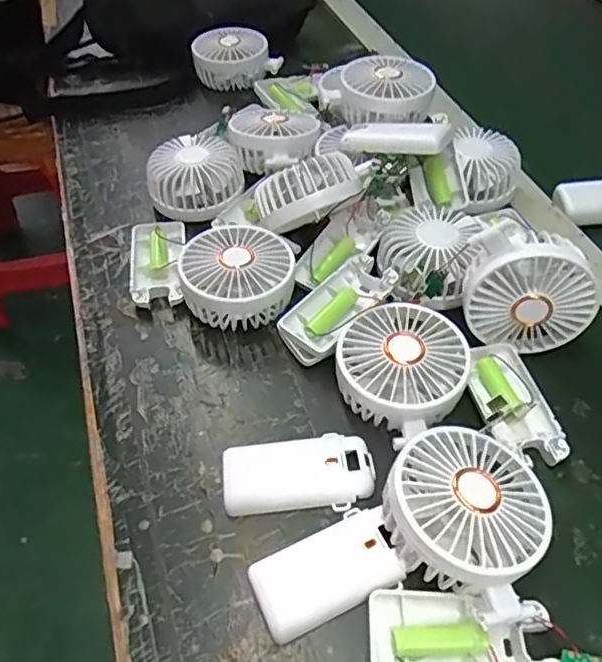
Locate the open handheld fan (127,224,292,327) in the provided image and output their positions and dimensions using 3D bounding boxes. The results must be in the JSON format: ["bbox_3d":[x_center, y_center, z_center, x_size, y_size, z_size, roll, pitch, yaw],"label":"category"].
[{"bbox_3d":[-0.082,-0.053,0.460,0.153,0.048,0.080,26,55,21],"label":"open handheld fan"}]

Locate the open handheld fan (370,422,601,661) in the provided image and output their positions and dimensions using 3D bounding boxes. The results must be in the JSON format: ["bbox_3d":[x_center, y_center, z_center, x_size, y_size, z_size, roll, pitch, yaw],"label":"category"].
[{"bbox_3d":[0.099,0.121,0.318,0.114,0.054,0.134,7,50,6],"label":"open handheld fan"}]

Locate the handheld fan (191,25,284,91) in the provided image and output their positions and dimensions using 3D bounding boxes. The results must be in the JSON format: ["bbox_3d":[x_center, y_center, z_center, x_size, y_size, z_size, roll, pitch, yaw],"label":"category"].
[{"bbox_3d":[-0.080,-0.317,0.689,0.090,0.040,0.083,36,59,27],"label":"handheld fan"}]

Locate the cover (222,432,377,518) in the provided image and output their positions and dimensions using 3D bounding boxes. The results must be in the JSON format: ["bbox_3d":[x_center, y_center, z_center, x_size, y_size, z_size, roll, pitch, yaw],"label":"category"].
[{"bbox_3d":[-0.002,0.089,0.371,0.093,0.019,0.046,-3,50,-1],"label":"cover"}]

